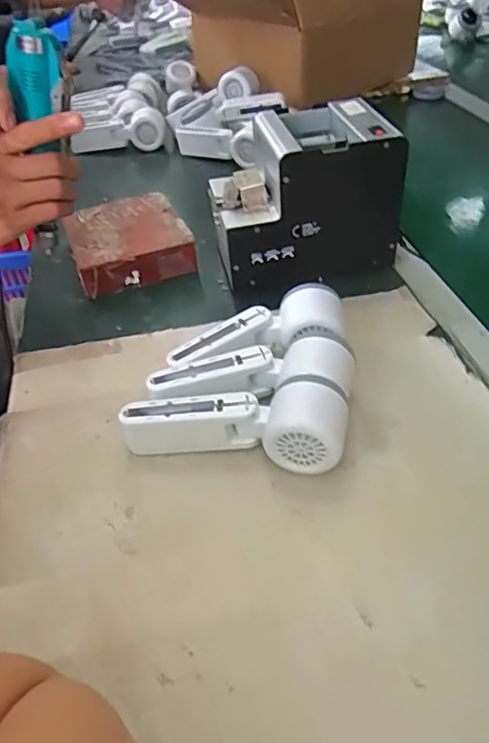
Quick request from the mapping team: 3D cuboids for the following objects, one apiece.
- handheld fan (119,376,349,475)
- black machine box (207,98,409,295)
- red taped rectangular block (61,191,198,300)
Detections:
[{"bbox_3d":[-0.008,0.039,0.422,0.165,0.055,0.050,1,43,5],"label":"handheld fan"},{"bbox_3d":[0.061,-0.193,0.604,0.180,0.144,0.124,-9,43,-7],"label":"black machine box"},{"bbox_3d":[-0.138,-0.155,0.662,0.130,0.044,0.139,-16,44,-13],"label":"red taped rectangular block"}]

